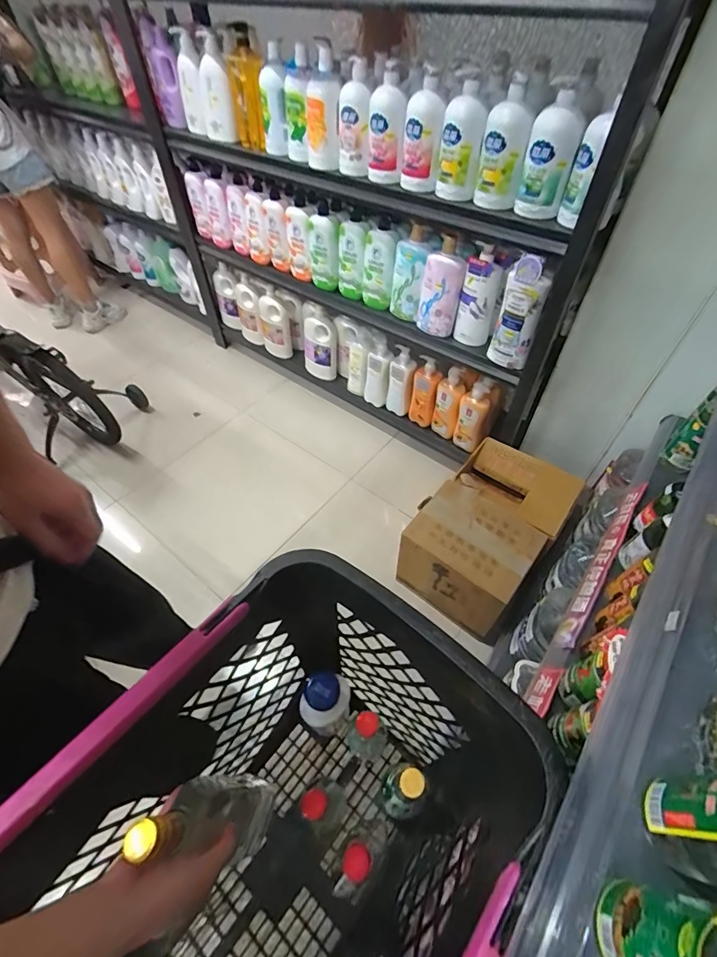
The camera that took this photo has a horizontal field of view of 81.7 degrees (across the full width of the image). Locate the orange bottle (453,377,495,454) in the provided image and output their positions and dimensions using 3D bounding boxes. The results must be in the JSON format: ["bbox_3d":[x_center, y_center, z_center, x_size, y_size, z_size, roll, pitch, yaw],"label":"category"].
[{"bbox_3d":[0.349,-0.194,1.279,0.080,0.237,0.080,13,52,12],"label":"orange bottle"}]

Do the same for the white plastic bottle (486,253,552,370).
[{"bbox_3d":[0.383,-0.392,0.987,0.091,0.259,0.073,17,53,15],"label":"white plastic bottle"}]

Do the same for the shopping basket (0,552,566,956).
[{"bbox_3d":[-0.104,0.467,0.498,0.365,0.458,0.548,35,60,26],"label":"shopping basket"}]

